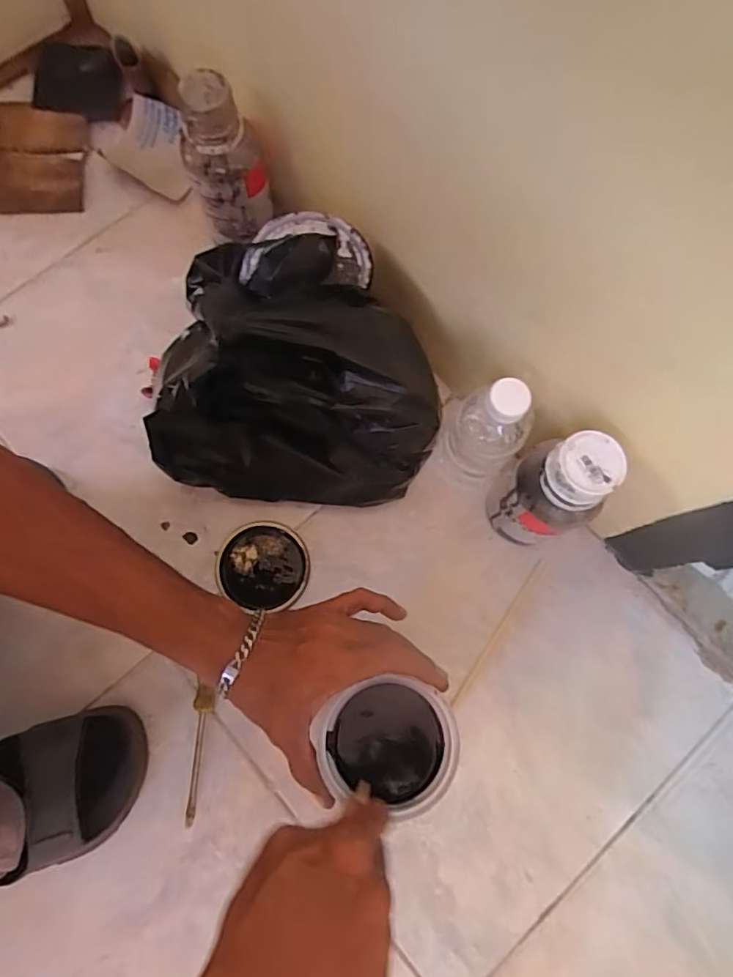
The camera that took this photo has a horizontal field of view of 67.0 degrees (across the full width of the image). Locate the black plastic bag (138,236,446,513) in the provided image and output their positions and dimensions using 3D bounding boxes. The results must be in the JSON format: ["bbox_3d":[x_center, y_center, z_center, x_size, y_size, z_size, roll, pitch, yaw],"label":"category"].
[{"bbox_3d":[-0.060,-0.106,0.486,0.235,0.200,0.207,4,78,1],"label":"black plastic bag"}]

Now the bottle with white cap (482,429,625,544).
[{"bbox_3d":[0.152,0.005,0.475,0.065,0.170,0.069,0,76,-1],"label":"bottle with white cap"}]

